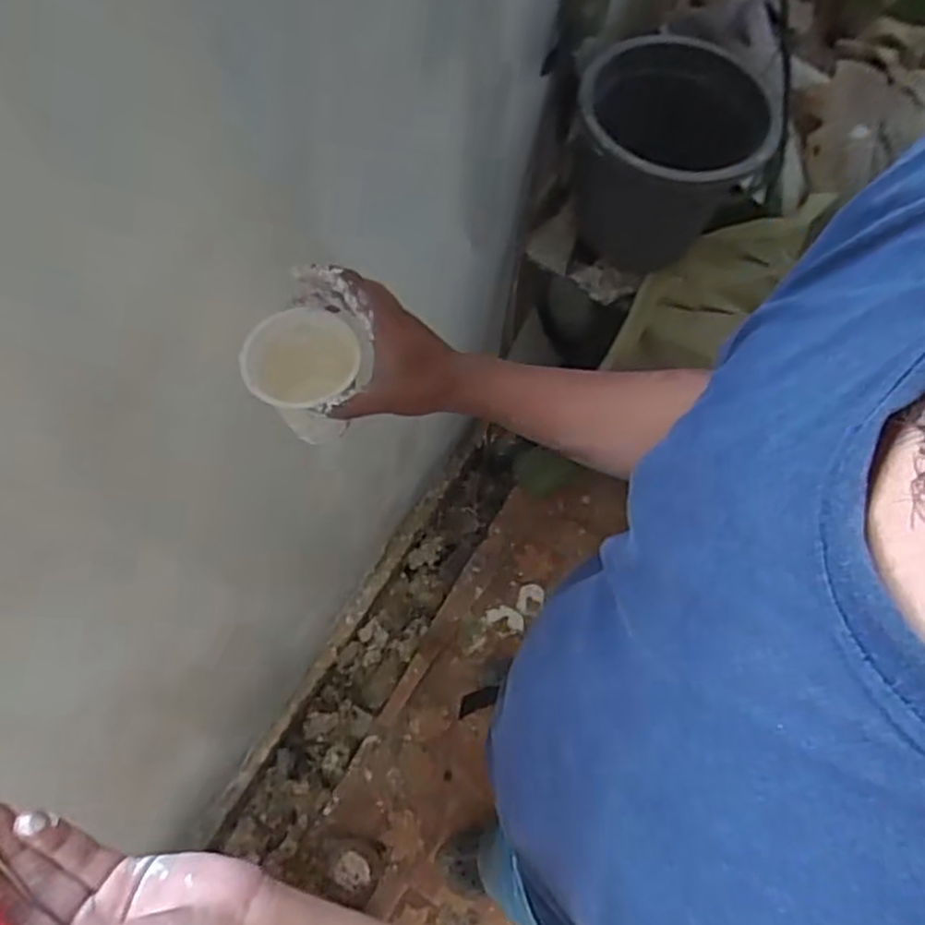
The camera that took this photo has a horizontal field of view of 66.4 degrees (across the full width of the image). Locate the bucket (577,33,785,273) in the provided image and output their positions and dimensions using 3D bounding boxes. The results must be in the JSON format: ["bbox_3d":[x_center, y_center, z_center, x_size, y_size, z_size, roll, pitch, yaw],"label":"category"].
[{"bbox_3d":[0.322,-0.479,1.166,0.283,0.304,0.268,0,68,0],"label":"bucket"}]

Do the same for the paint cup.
[{"bbox_3d":[-0.122,-0.068,0.578,0.088,0.093,0.082,1,69,-1],"label":"paint cup"}]

